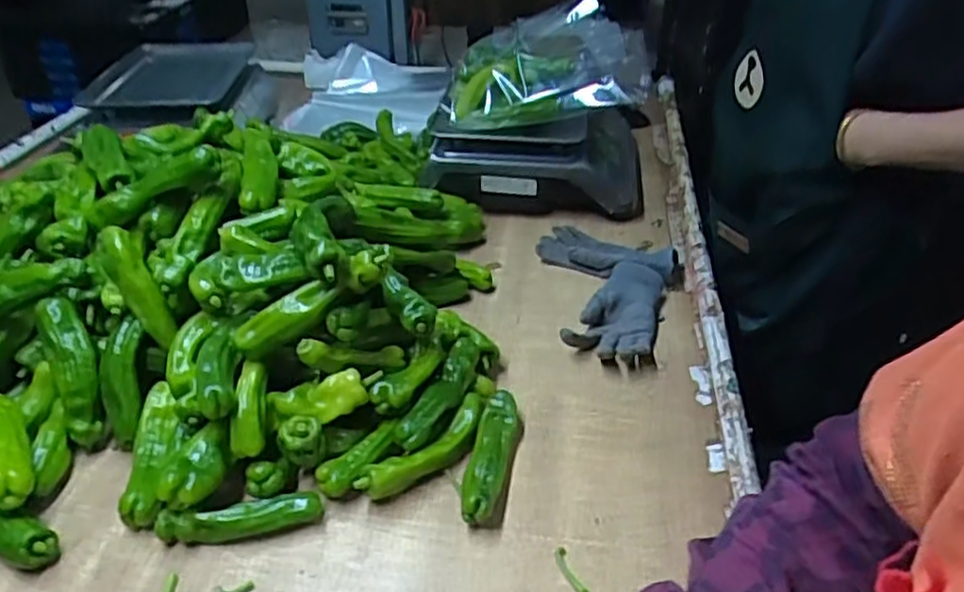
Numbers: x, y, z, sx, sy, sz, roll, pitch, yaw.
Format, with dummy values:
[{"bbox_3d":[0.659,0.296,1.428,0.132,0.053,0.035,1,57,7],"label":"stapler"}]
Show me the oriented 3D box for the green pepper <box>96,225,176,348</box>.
[{"bbox_3d":[-0.346,-0.010,0.697,0.029,0.130,0.042,-32,3,-37],"label":"green pepper"}]

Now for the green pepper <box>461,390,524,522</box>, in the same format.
[{"bbox_3d":[0.009,0.158,0.681,0.042,0.038,0.158,9,36,12],"label":"green pepper"}]

